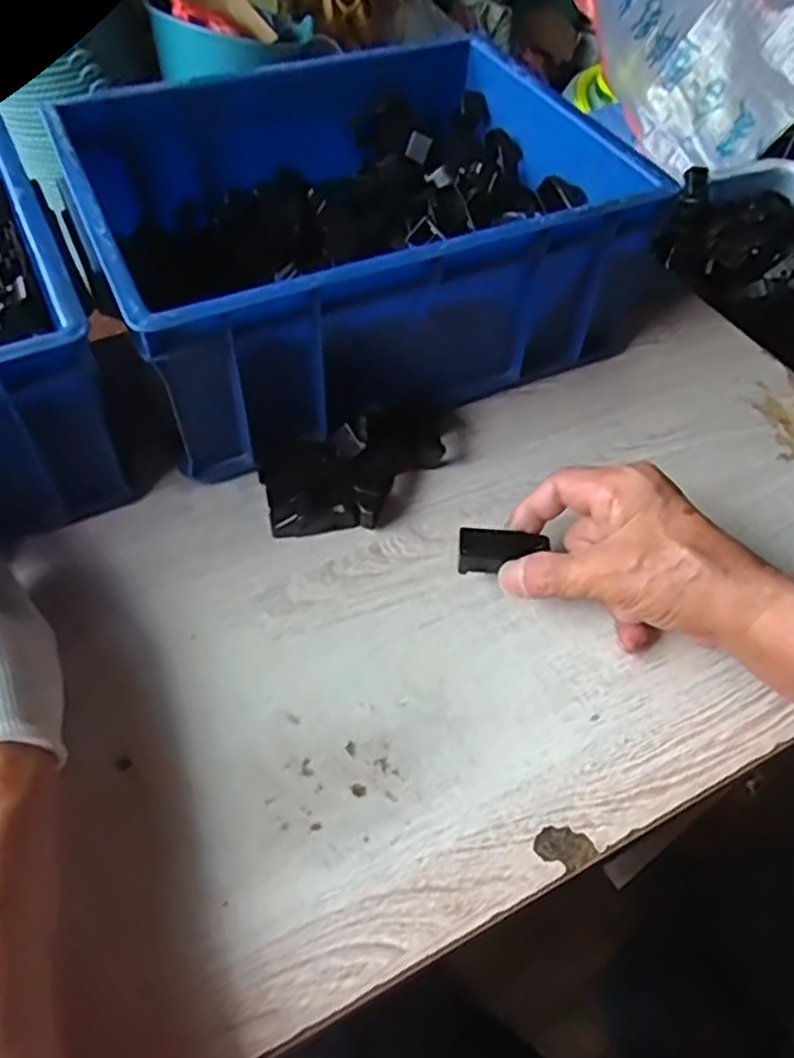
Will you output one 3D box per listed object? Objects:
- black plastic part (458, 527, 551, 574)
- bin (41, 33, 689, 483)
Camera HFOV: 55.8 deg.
[{"bbox_3d":[0.059,0.013,0.416,0.048,0.012,0.025,5,52,1],"label":"black plastic part"},{"bbox_3d":[-0.033,-0.208,0.532,0.346,0.130,0.276,-22,56,-19],"label":"bin"}]

